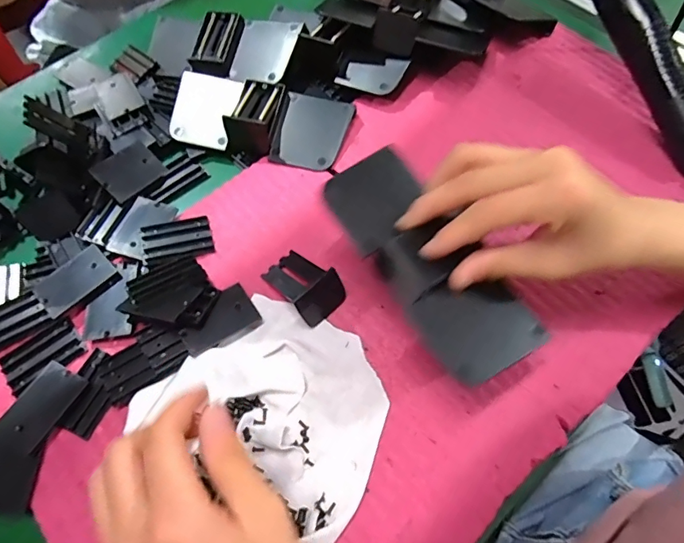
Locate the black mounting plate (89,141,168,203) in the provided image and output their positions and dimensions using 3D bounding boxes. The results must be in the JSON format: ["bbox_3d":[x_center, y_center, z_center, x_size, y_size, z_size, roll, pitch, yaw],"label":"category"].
[{"bbox_3d":[-0.183,-0.088,0.393,0.004,0.034,0.056,-12,31,45],"label":"black mounting plate"}]

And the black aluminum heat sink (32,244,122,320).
[{"bbox_3d":[-0.205,0.009,0.352,0.055,0.012,0.043,-40,68,-15],"label":"black aluminum heat sink"}]

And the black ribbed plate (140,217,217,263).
[{"bbox_3d":[-0.133,-0.025,0.369,0.051,0.014,0.035,-17,64,-5],"label":"black ribbed plate"}]

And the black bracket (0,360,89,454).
[{"bbox_3d":[-0.207,0.093,0.310,0.032,0.010,0.059,28,69,16],"label":"black bracket"}]

